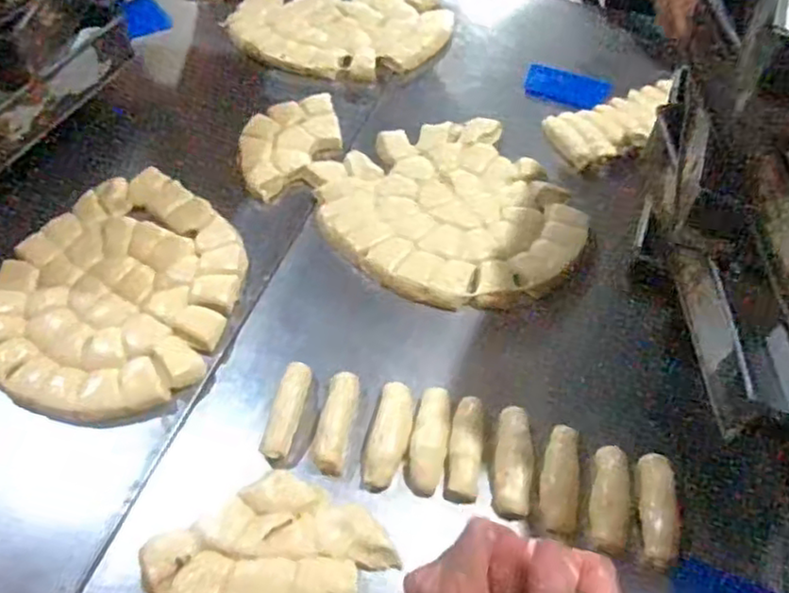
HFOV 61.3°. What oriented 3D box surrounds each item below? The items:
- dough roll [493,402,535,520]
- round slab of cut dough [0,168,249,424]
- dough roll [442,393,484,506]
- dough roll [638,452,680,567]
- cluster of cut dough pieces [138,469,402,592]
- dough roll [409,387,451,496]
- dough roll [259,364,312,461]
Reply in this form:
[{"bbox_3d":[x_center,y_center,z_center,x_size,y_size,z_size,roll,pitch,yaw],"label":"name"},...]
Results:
[{"bbox_3d":[0.115,0.153,0.644,0.035,0.030,0.116,4,50,4],"label":"dough roll"},{"bbox_3d":[-0.327,-0.014,0.786,0.278,0.041,0.338,10,51,8],"label":"round slab of cut dough"},{"bbox_3d":[0.070,0.145,0.651,0.032,0.022,0.107,7,51,6],"label":"dough roll"},{"bbox_3d":[0.244,0.193,0.614,0.028,0.022,0.099,7,51,6],"label":"dough roll"},{"bbox_3d":[-0.110,0.223,0.595,0.211,0.027,0.121,0,50,0],"label":"cluster of cut dough pieces"},{"bbox_3d":[0.035,0.137,0.655,0.035,0.024,0.106,10,51,8],"label":"dough roll"},{"bbox_3d":[-0.109,0.118,0.681,0.029,0.030,0.102,9,51,8],"label":"dough roll"}]

